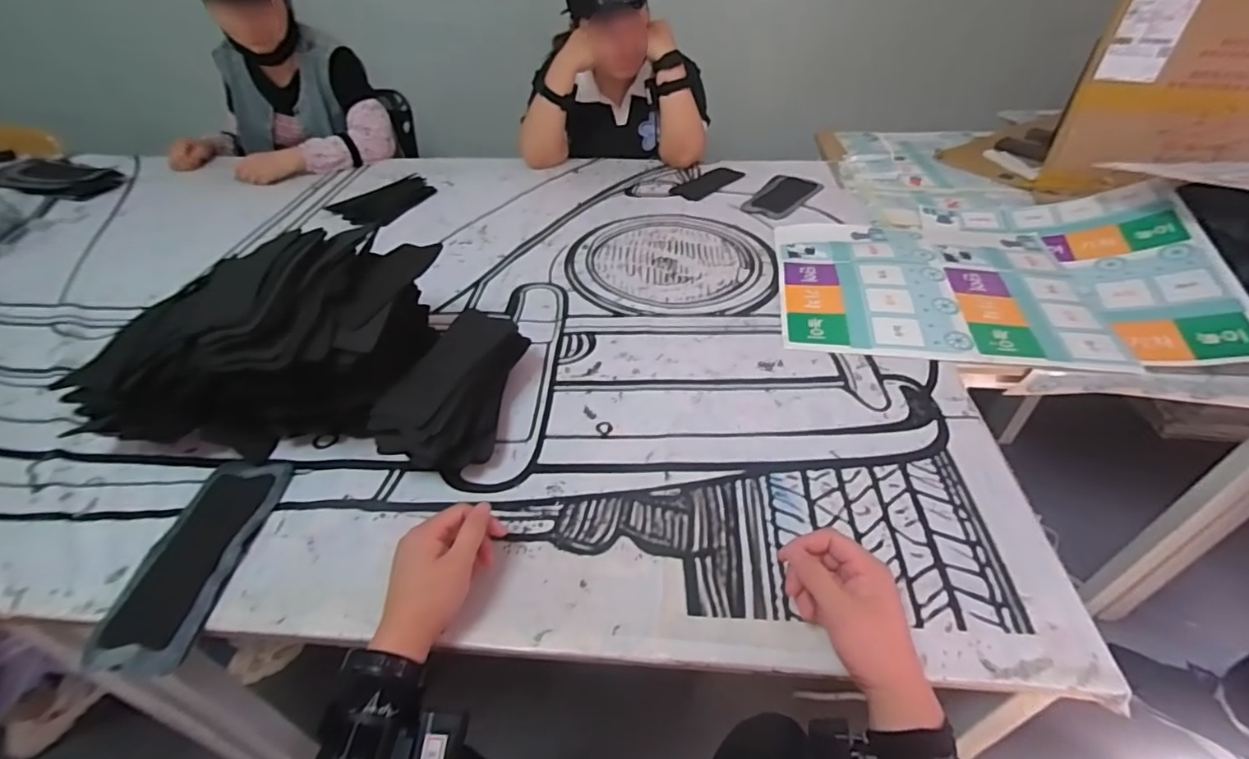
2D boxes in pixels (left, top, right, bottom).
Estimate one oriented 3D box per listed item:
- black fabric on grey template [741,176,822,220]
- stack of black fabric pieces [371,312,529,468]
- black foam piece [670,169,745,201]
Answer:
[{"bbox_3d":[0.342,-0.395,1.180,0.110,0.005,0.220,22,46,25],"label":"black fabric on grey template"},{"bbox_3d":[-0.195,0.014,0.665,0.101,0.108,0.228,10,42,13],"label":"stack of black fabric pieces"},{"bbox_3d":[0.193,-0.453,1.266,0.177,0.013,0.084,-33,50,-31],"label":"black foam piece"}]

